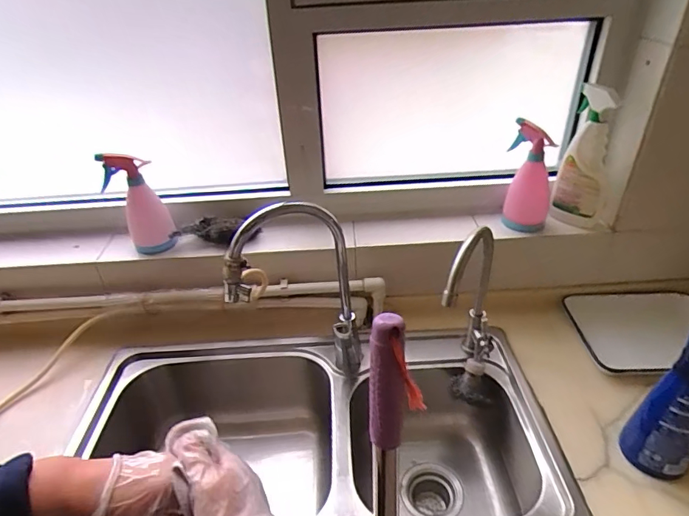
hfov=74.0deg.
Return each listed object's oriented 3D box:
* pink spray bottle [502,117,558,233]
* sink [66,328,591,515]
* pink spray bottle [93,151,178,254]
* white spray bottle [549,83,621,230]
[{"bbox_3d":[0.370,-0.161,0.906,0.083,0.214,0.072,15,38,25],"label":"pink spray bottle"},{"bbox_3d":[-0.050,0.354,0.808,0.774,0.220,0.400,-3,34,0],"label":"sink"},{"bbox_3d":[-0.393,-0.111,0.874,0.091,0.199,0.095,-18,37,-20],"label":"pink spray bottle"},{"bbox_3d":[0.469,-0.192,0.882,0.089,0.263,0.073,15,38,25],"label":"white spray bottle"}]

